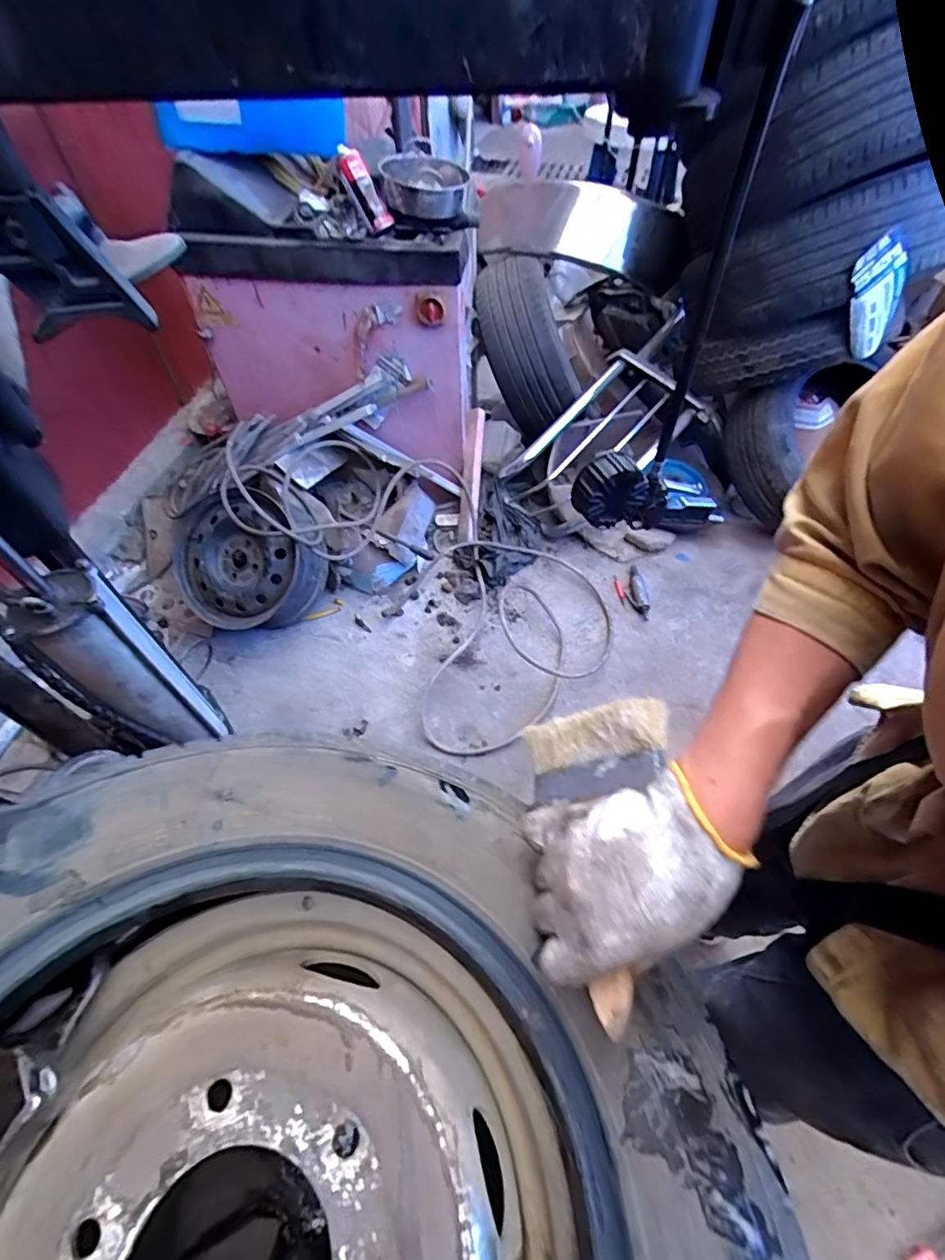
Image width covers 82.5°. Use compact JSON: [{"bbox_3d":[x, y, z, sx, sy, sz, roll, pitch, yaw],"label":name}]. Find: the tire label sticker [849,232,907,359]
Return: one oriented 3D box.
[{"bbox_3d":[0.984,-0.796,1.320,0.111,0.280,0.032,-14,53,19],"label":"tire label sticker"}]

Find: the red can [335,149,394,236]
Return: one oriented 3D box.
[{"bbox_3d":[-0.241,-0.975,1.205,0.065,0.154,0.059,-14,51,24],"label":"red can"}]

